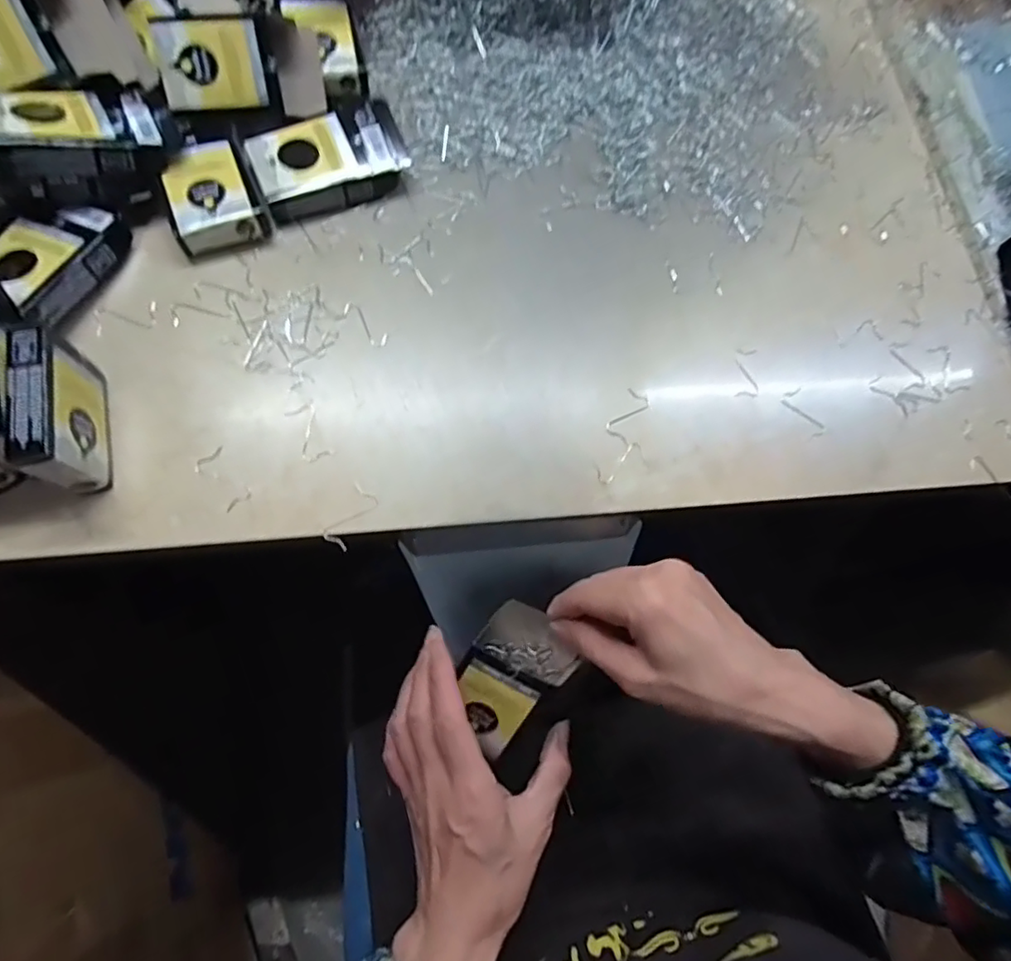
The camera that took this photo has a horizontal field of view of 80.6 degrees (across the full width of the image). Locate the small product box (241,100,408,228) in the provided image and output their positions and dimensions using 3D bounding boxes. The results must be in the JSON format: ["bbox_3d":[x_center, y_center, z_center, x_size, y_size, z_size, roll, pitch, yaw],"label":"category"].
[{"bbox_3d":[-0.116,-0.213,0.402,0.097,0.029,0.059,-20,77,-11],"label":"small product box"}]

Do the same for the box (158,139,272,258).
[{"bbox_3d":[-0.186,-0.182,0.383,0.054,0.026,0.066,-18,76,-11],"label":"box"}]

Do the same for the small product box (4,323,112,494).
[{"bbox_3d":[-0.231,-0.034,0.314,0.020,0.060,0.073,-10,75,-9],"label":"small product box"}]

